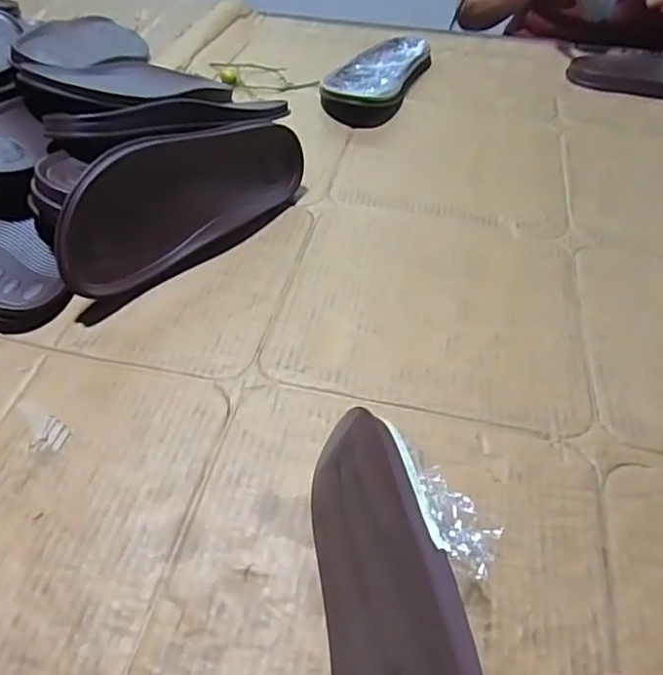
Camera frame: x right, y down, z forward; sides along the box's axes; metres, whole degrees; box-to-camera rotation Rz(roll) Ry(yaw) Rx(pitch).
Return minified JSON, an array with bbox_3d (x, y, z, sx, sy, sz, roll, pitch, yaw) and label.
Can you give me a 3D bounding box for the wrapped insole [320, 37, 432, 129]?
[{"bbox_3d":[0.058,-0.336,0.771,0.094,0.027,0.232,19,47,13],"label":"wrapped insole"}]

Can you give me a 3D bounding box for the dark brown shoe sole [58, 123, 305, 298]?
[{"bbox_3d":[-0.118,-0.126,0.507,0.032,0.096,0.252,17,42,37],"label":"dark brown shoe sole"}]

